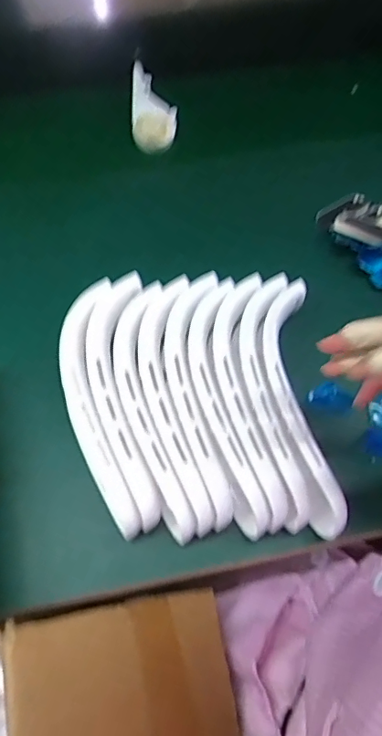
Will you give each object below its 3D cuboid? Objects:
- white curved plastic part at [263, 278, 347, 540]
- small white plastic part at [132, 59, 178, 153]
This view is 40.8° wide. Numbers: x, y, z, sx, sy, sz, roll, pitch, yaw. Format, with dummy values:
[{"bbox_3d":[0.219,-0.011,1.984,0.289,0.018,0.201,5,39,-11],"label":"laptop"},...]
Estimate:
[{"bbox_3d":[0.082,0.026,0.407,0.043,0.035,0.203,-3,68,-3],"label":"white curved plastic part"},{"bbox_3d":[-0.040,-0.282,0.561,0.047,0.023,0.087,1,92,-7],"label":"small white plastic part"}]

